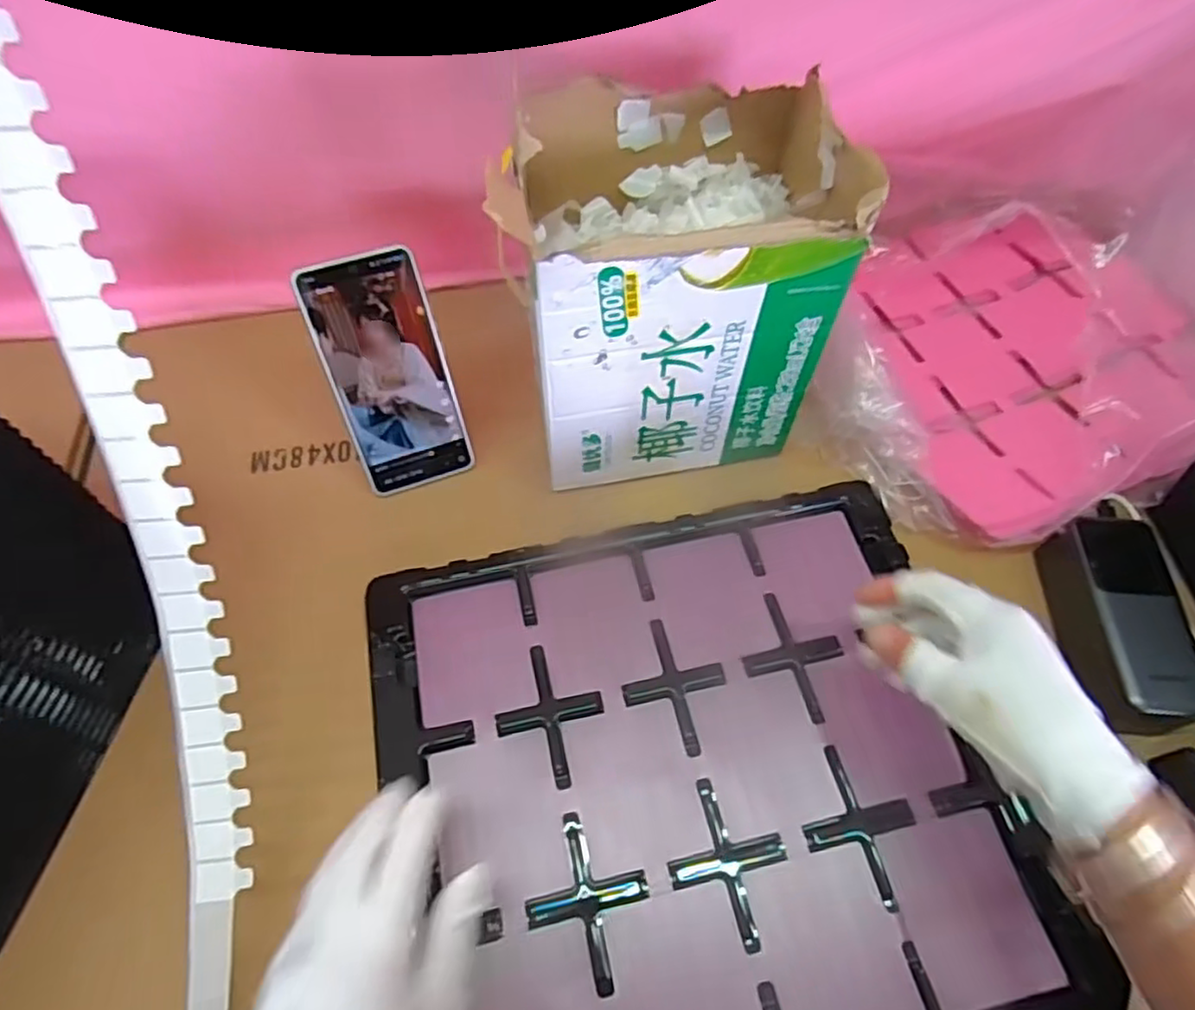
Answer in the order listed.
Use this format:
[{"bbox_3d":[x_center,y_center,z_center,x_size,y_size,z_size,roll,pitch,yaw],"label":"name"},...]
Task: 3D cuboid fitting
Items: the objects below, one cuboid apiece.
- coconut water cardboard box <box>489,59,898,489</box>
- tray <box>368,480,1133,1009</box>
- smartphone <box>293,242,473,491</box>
[{"bbox_3d":[0.042,-0.145,0.476,0.188,0.223,0.159,-10,59,-6],"label":"coconut water cardboard box"},{"bbox_3d":[0.059,0.159,0.415,0.352,0.015,0.330,-11,60,-6],"label":"tray"},{"bbox_3d":[-0.143,-0.087,0.483,0.077,0.165,0.008,-17,31,-9],"label":"smartphone"}]

